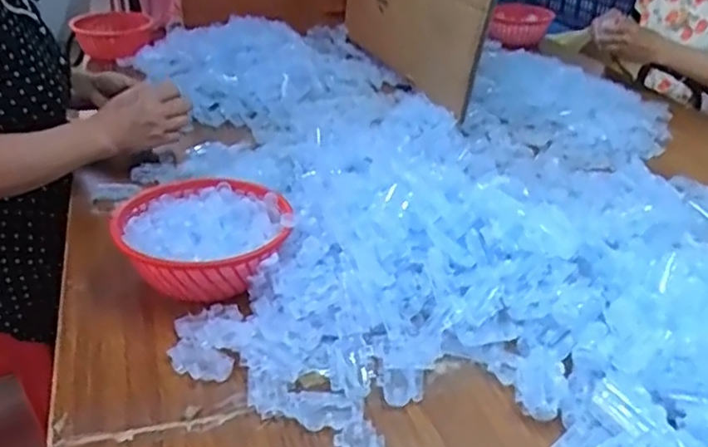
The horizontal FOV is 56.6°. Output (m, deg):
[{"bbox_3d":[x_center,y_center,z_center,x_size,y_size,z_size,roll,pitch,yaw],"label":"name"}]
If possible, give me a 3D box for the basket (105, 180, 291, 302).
[{"bbox_3d":[-0.174,0.020,0.800,0.197,0.078,0.212,2,31,-1],"label":"basket"}]

